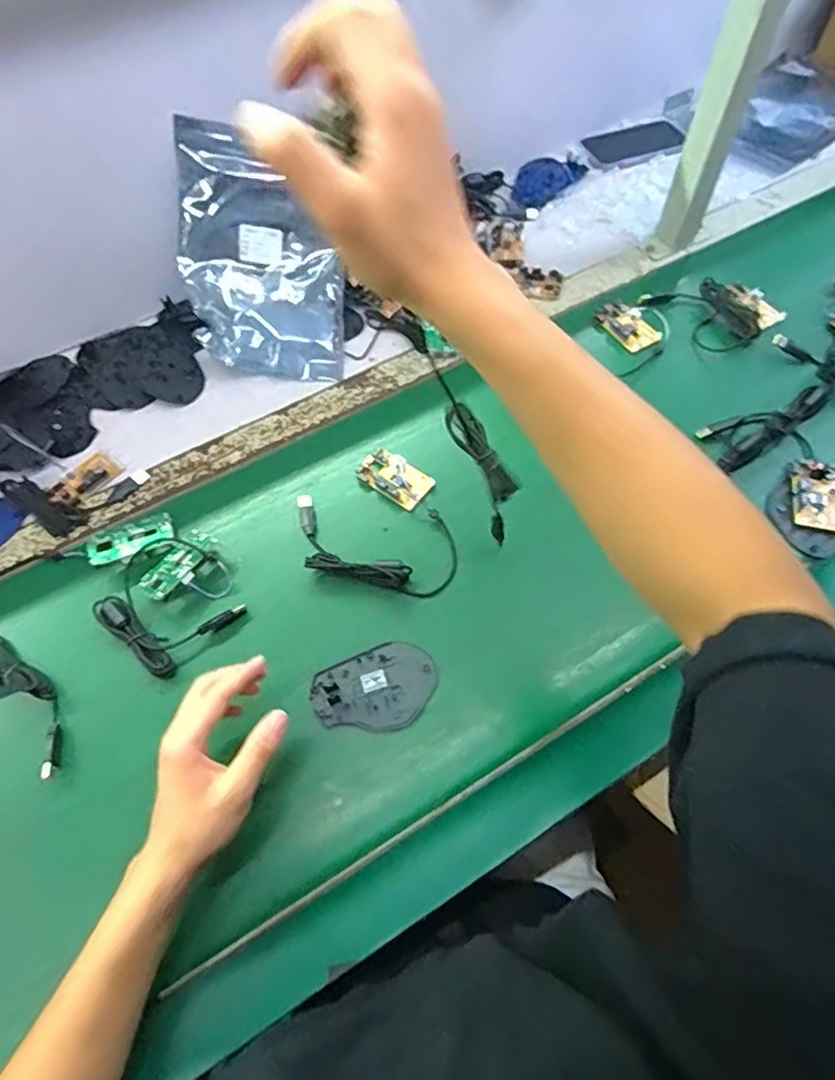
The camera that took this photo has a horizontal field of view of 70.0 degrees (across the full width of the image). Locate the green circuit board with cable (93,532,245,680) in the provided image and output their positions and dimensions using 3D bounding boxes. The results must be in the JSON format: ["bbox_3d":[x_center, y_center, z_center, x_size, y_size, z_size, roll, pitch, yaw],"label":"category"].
[{"bbox_3d":[-0.229,0.051,0.559,0.117,0.022,0.119,34,66,19],"label":"green circuit board with cable"}]

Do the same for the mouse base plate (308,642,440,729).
[{"bbox_3d":[-0.036,0.131,0.518,0.106,0.006,0.072,-19,62,-10],"label":"mouse base plate"}]

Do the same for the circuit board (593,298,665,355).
[{"bbox_3d":[0.256,-0.261,0.727,0.042,0.013,0.080,-30,64,-15],"label":"circuit board"}]

